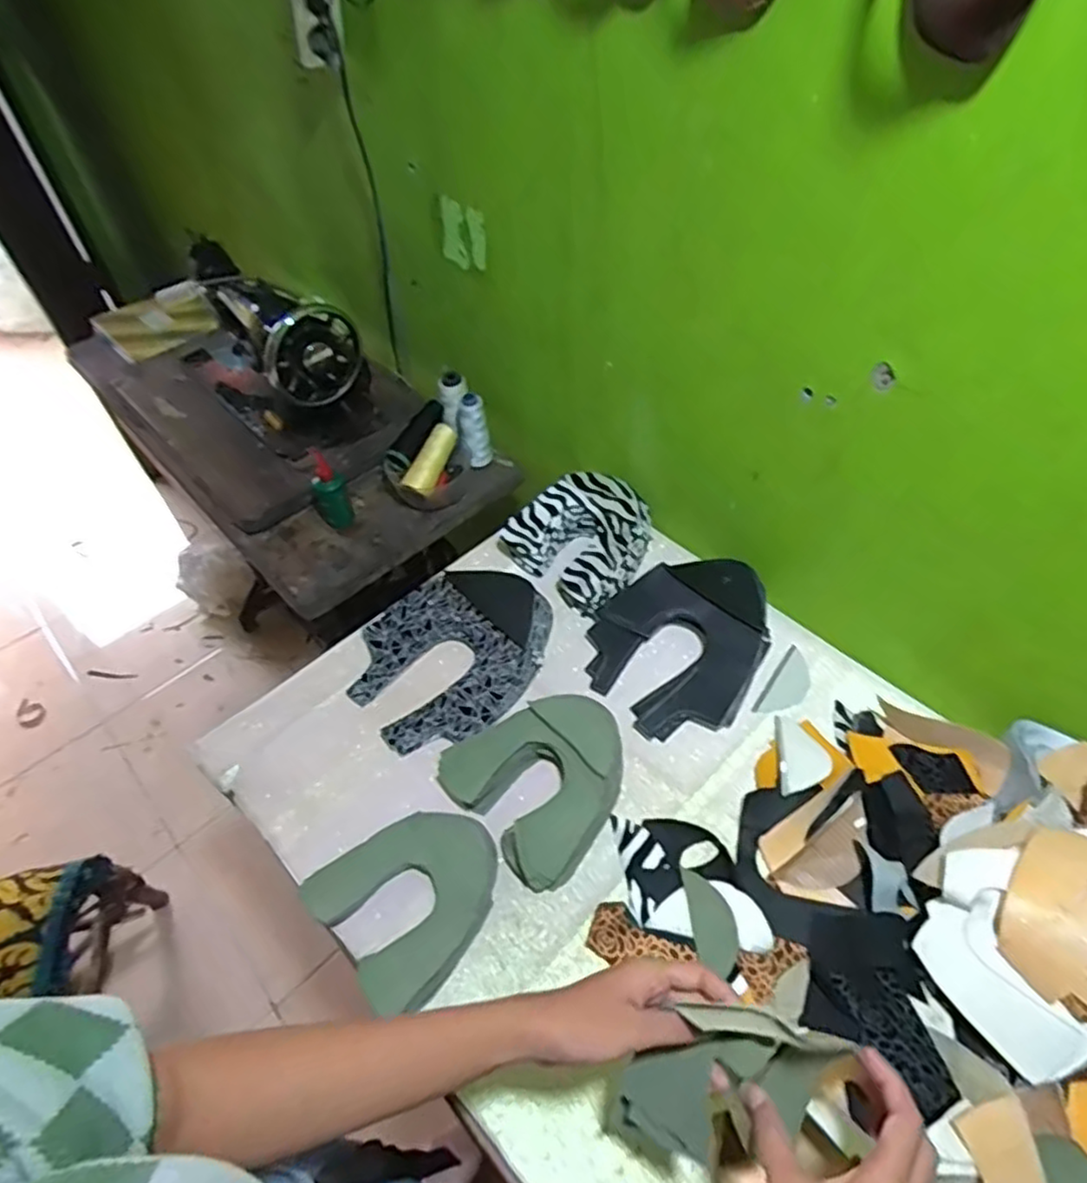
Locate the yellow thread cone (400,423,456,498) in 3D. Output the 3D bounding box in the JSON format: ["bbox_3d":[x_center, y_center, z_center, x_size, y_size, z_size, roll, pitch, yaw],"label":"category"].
[{"bbox_3d":[-0.159,-0.190,0.990,0.033,0.037,0.115,20,72,18],"label":"yellow thread cone"}]

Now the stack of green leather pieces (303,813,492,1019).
[{"bbox_3d":[-0.122,0.284,0.655,0.161,0.026,0.153,-36,58,-24],"label":"stack of green leather pieces"}]

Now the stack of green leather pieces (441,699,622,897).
[{"bbox_3d":[0.000,0.186,0.715,0.166,0.046,0.167,-37,58,-24],"label":"stack of green leather pieces"}]

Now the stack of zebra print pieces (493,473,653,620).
[{"bbox_3d":[0.057,-0.072,0.901,0.160,0.071,0.166,-38,59,-25],"label":"stack of zebra print pieces"}]

